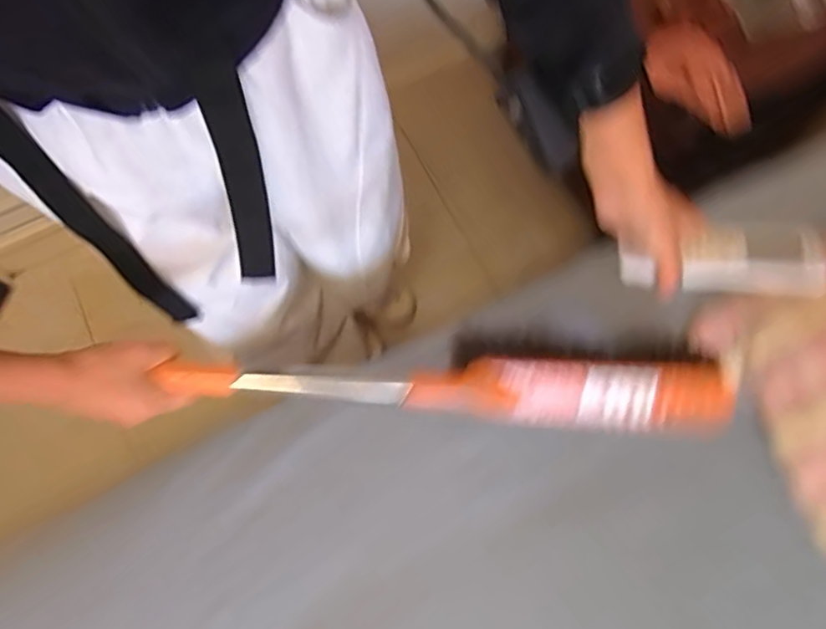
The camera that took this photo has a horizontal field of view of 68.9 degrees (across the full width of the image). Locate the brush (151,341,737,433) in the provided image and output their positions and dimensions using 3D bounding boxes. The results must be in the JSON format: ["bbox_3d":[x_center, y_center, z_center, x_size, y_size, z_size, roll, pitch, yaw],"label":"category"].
[{"bbox_3d":[0.044,0.061,0.546,0.494,0.059,0.080,2,74,-6],"label":"brush"}]

